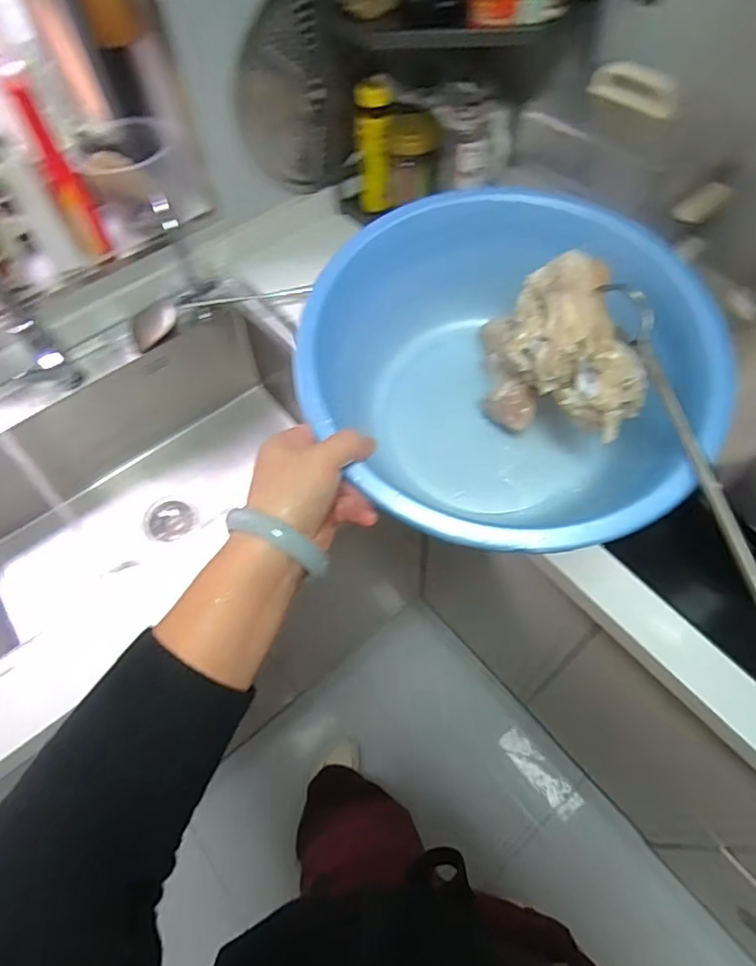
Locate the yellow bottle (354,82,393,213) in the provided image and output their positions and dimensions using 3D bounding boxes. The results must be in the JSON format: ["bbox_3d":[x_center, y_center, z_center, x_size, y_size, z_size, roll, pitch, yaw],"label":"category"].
[{"bbox_3d":[-0.005,-0.631,1.065,0.061,0.216,0.058,-11,59,-4],"label":"yellow bottle"}]

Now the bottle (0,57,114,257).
[{"bbox_3d":[-0.495,-0.487,0.878,0.053,0.277,0.045,-20,60,-9],"label":"bottle"}]

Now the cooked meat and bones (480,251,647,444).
[{"bbox_3d":[0.148,-0.101,0.460,0.113,0.107,0.128,6,60,7],"label":"cooked meat and bones"}]

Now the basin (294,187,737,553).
[{"bbox_3d":[0.102,-0.063,0.460,0.297,0.149,0.272,-1,59,2],"label":"basin"}]

